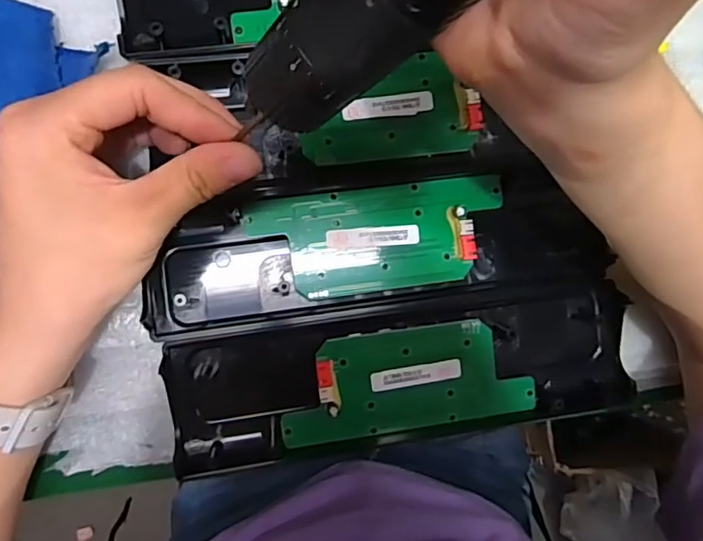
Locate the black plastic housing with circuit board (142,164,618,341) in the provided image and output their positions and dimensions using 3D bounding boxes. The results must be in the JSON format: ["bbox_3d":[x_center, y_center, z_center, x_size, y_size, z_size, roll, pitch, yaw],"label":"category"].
[{"bbox_3d":[0.016,-0.013,0.295,0.238,0.017,0.069,-7,92,-8],"label":"black plastic housing with circuit board"}]

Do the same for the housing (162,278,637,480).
[{"bbox_3d":[0.031,0.056,0.298,0.244,0.017,0.072,-8,92,-8],"label":"housing"}]

